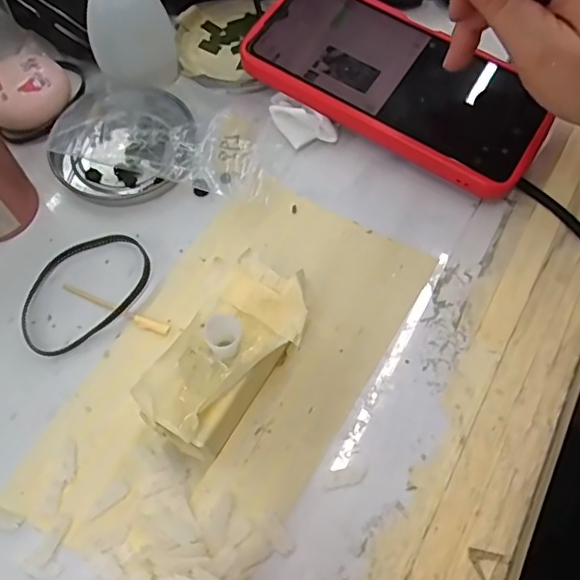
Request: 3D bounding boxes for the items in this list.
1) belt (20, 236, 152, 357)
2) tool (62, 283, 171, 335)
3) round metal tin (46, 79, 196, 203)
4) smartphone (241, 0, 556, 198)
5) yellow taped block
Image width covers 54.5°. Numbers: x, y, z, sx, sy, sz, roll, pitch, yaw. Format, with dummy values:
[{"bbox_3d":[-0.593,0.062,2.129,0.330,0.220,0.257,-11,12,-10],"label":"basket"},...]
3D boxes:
[{"bbox_3d":[-0.102,-0.002,0.276,0.070,0.005,0.048,-39,71,-18],"label":"belt"},{"bbox_3d":[-0.085,0.009,0.271,0.060,0.004,0.007,21,65,9],"label":"tool"},{"bbox_3d":[-0.090,-0.086,0.309,0.074,0.019,0.076,0,64,-1],"label":"round metal tin"},{"bbox_3d":[0.059,-0.117,0.313,0.166,0.014,0.081,34,68,12],"label":"smartphone"},{"bbox_3d":[-0.025,0.028,0.238,0.040,0.047,0.082,31,67,13],"label":"yellow taped block"}]

